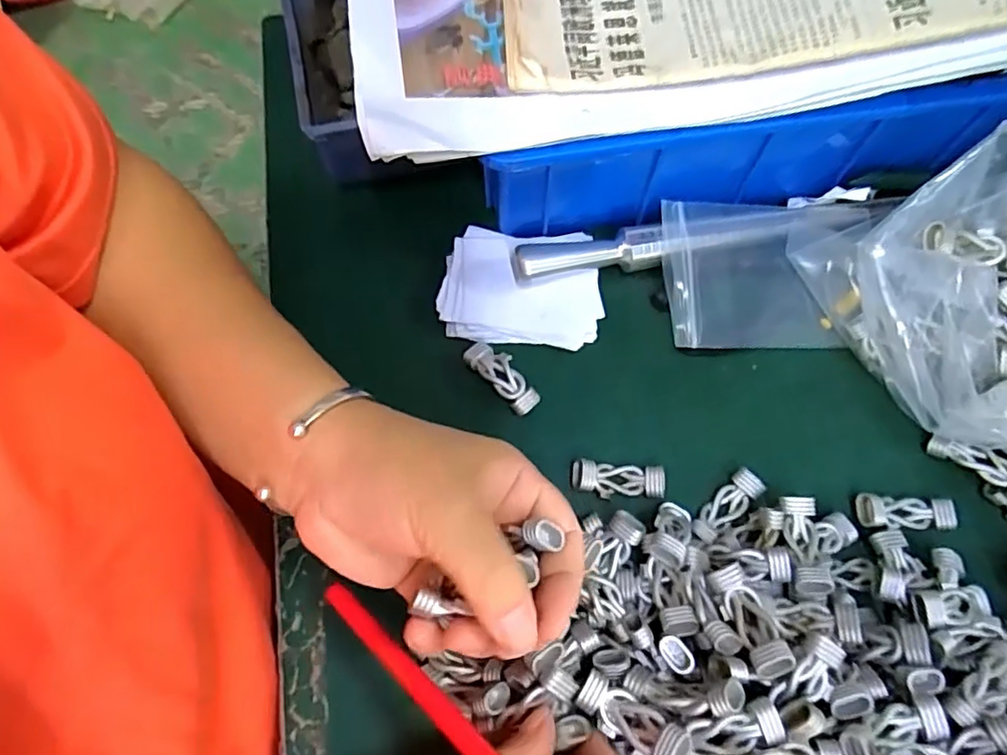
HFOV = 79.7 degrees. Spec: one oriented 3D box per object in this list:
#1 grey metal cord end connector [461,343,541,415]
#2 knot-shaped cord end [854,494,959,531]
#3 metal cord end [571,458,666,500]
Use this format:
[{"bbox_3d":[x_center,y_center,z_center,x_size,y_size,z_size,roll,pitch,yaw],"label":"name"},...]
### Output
[{"bbox_3d":[0.000,-0.001,0.314,0.017,0.008,0.045,-43,74,-14],"label":"grey metal cord end connector"},{"bbox_3d":[0.193,0.065,0.291,0.045,0.009,0.015,1,69,1],"label":"knot-shaped cord end"},{"bbox_3d":[0.056,0.050,0.296,0.045,0.011,0.017,7,70,3],"label":"metal cord end"}]

